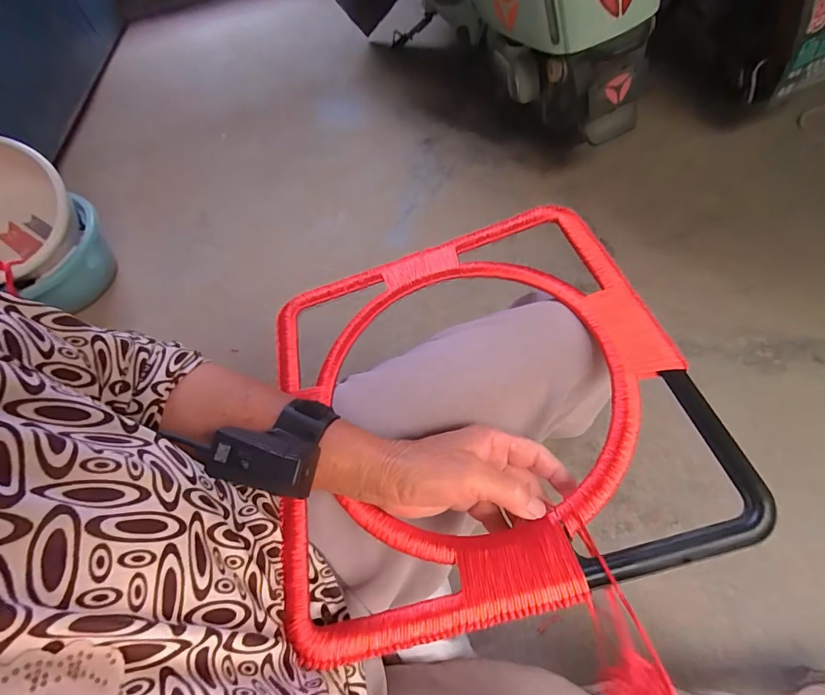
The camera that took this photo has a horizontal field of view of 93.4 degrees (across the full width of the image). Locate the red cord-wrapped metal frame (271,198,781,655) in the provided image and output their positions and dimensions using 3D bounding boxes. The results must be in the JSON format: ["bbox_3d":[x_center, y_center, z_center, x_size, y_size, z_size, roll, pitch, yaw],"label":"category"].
[{"bbox_3d":[0.042,0.032,0.334,0.329,0.018,0.336,-18,56,5],"label":"red cord-wrapped metal frame"}]

